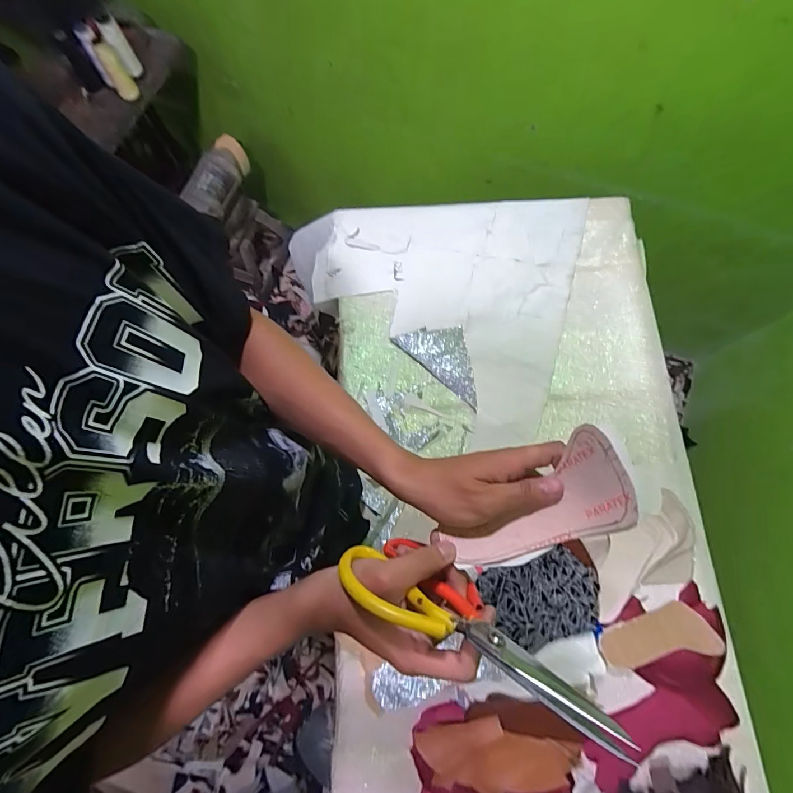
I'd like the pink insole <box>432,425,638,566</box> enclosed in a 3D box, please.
[{"bbox_3d":[0.113,0.091,0.304,0.144,0.025,0.068,-43,77,19],"label":"pink insole"}]

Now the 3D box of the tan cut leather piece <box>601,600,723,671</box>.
[{"bbox_3d":[0.390,0.358,0.597,0.161,0.018,0.069,-13,39,5],"label":"tan cut leather piece"}]

